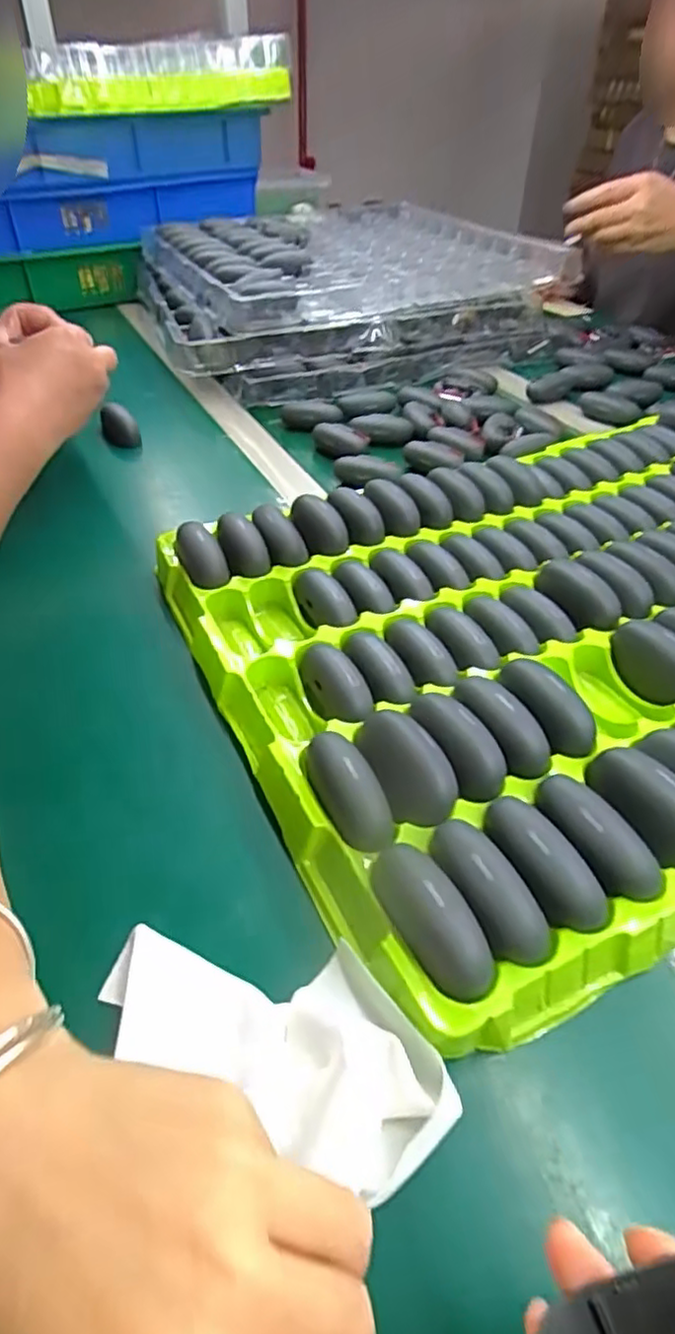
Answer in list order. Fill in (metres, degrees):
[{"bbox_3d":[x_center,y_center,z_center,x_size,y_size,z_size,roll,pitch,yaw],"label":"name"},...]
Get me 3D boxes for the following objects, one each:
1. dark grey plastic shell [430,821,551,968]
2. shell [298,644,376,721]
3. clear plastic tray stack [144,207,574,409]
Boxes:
[{"bbox_3d":[0.063,0.092,0.278,0.026,0.019,0.065,-20,46,-22],"label":"dark grey plastic shell"},{"bbox_3d":[-0.002,0.013,0.386,0.024,0.031,0.064,-19,46,-21],"label":"shell"},{"bbox_3d":[-0.019,-0.525,0.900,0.481,0.103,0.445,-17,45,-19],"label":"clear plastic tray stack"}]

